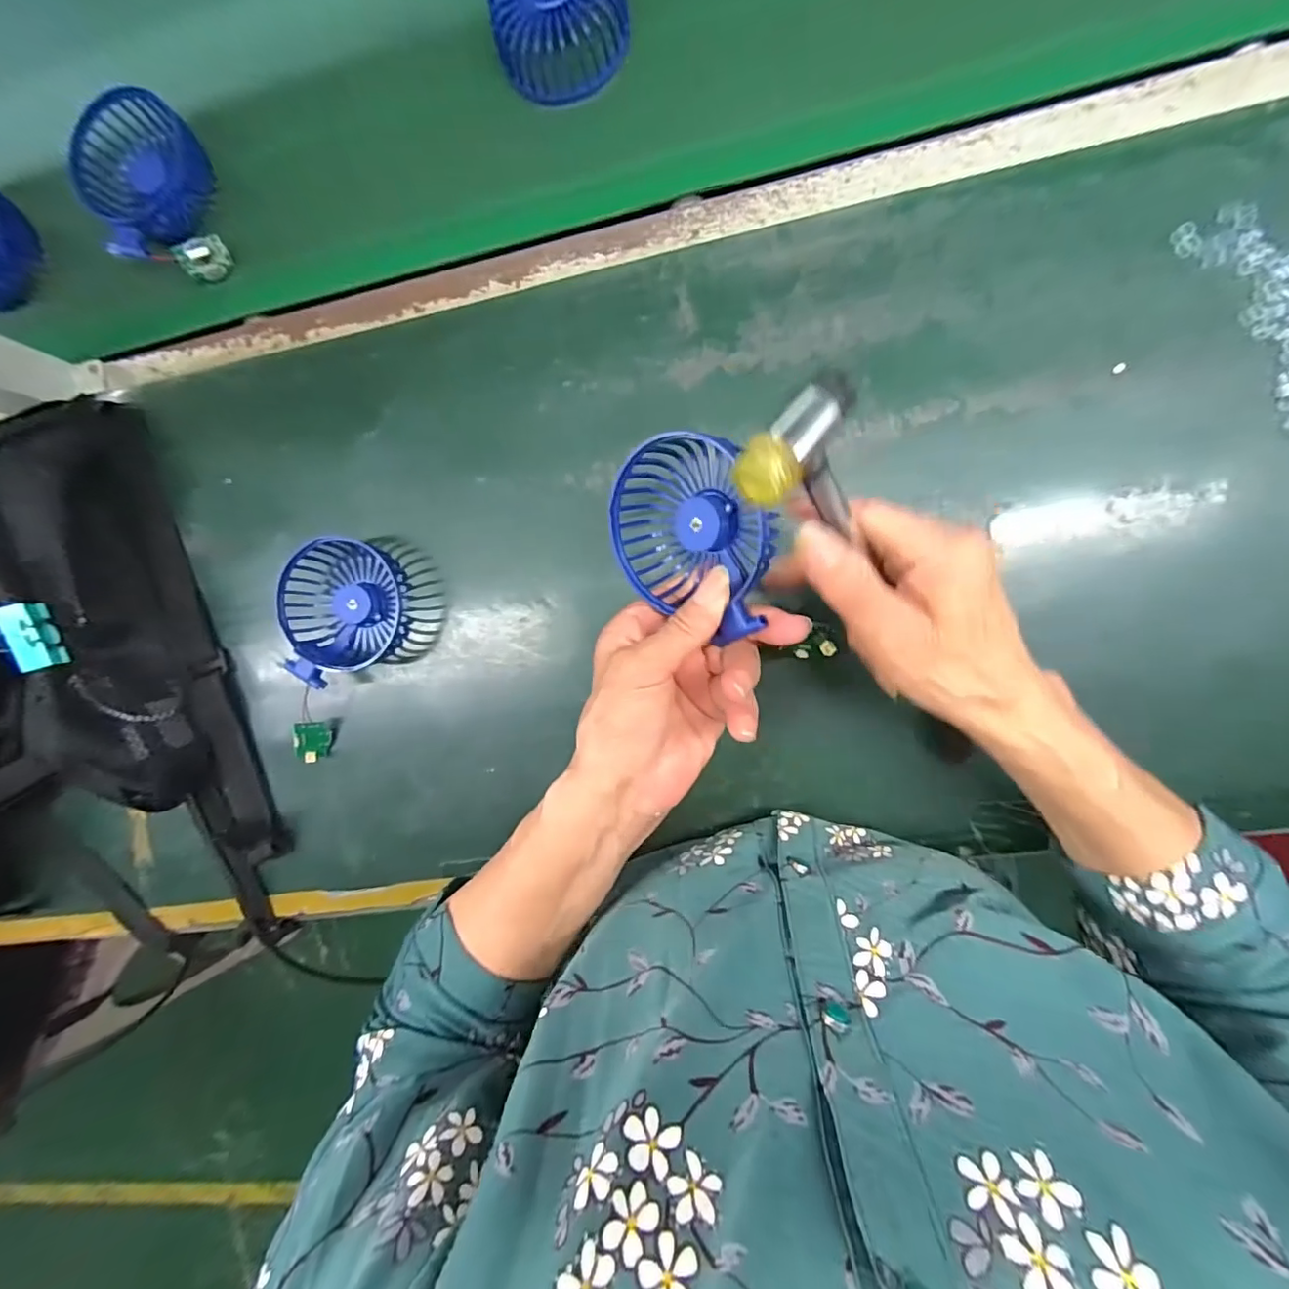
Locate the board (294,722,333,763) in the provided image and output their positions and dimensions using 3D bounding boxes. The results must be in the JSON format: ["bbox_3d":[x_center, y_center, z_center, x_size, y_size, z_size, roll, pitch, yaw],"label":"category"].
[{"bbox_3d":[-0.241,0.070,0.397,0.006,0.023,0.030,15,104,51],"label":"board"}]

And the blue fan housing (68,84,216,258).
[{"bbox_3d":[-0.355,-0.336,0.391,0.087,0.033,0.098,-34,89,8],"label":"blue fan housing"}]

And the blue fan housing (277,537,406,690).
[{"bbox_3d":[-0.207,-0.022,0.375,0.075,0.031,0.096,4,94,7],"label":"blue fan housing"}]

